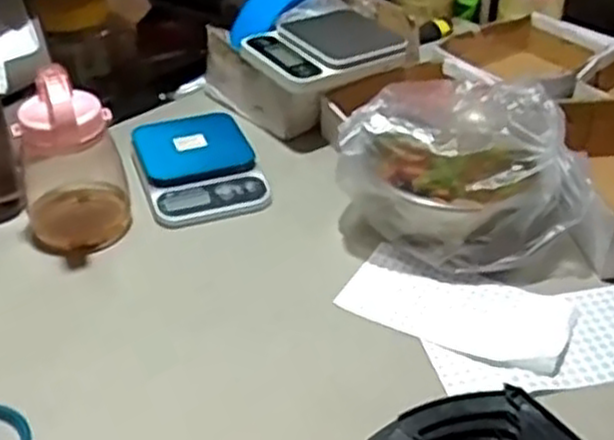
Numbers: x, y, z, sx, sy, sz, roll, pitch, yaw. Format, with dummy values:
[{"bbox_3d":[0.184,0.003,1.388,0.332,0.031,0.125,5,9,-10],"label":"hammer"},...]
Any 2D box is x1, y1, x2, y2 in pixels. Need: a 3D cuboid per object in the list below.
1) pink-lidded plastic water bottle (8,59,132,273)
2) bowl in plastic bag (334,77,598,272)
[{"bbox_3d":[-0.263,-0.064,0.866,0.113,0.203,0.112,-13,39,-16],"label":"pink-lidded plastic water bottle"},{"bbox_3d":[0.182,-0.048,0.881,0.248,0.159,0.175,22,42,26],"label":"bowl in plastic bag"}]

